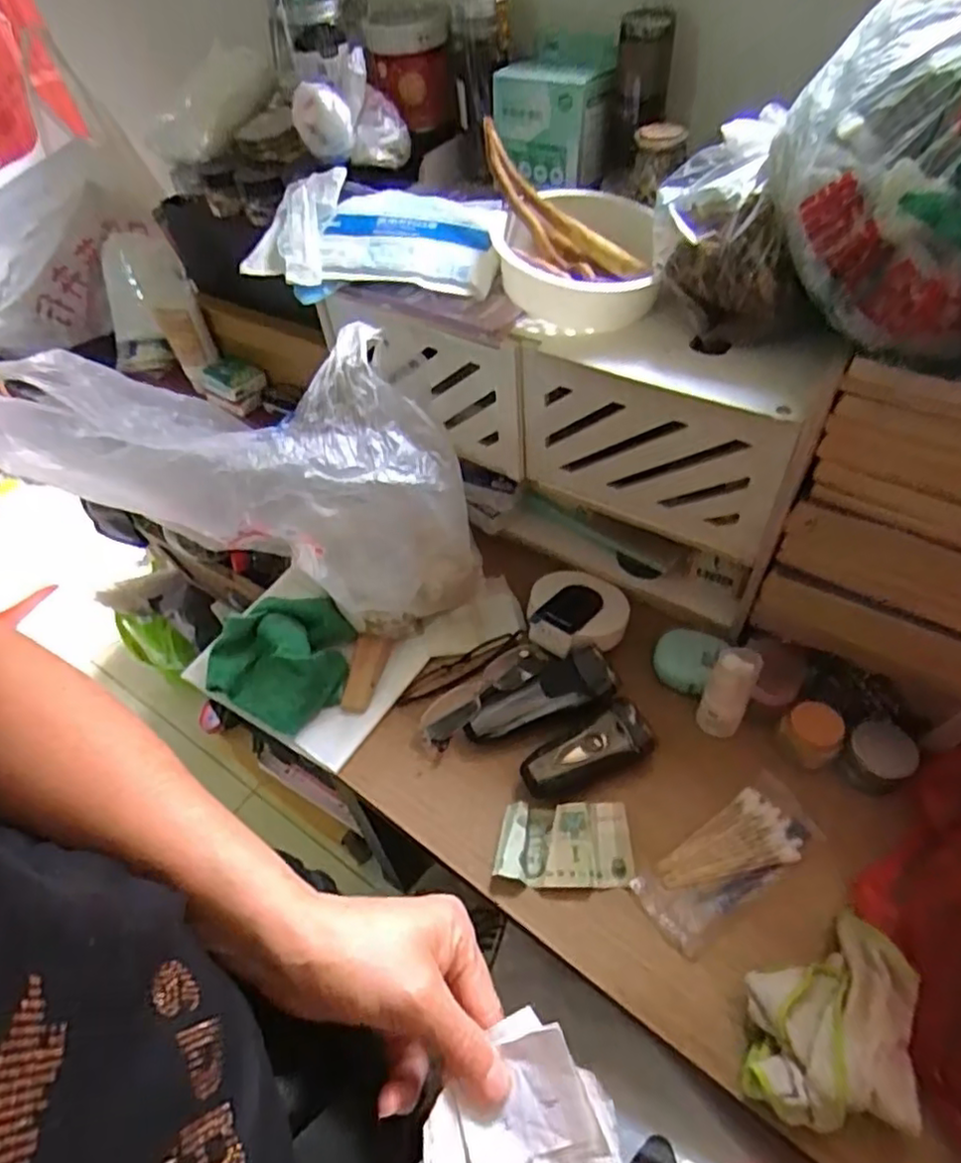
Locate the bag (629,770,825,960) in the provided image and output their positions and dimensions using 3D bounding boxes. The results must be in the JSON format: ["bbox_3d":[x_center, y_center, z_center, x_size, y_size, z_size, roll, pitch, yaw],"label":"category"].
[{"bbox_3d":[0.197,0.219,0.524,0.157,0.008,0.062,-31,55,-18],"label":"bag"}]

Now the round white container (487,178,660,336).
[{"bbox_3d":[0.081,-0.271,0.552,0.157,0.055,0.112,31,60,27],"label":"round white container"}]

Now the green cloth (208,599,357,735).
[{"bbox_3d":[-0.190,0.071,0.641,0.124,0.057,0.123,24,57,23],"label":"green cloth"}]

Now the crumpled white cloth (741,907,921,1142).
[{"bbox_3d":[0.230,0.284,0.441,0.100,0.049,0.129,10,53,13],"label":"crumpled white cloth"}]

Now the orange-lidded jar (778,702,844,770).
[{"bbox_3d":[0.281,0.131,0.564,0.047,0.035,0.047,-3,51,4],"label":"orange-lidded jar"}]

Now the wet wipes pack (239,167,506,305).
[{"bbox_3d":[-0.094,-0.308,0.600,0.231,0.052,0.149,4,51,9],"label":"wet wipes pack"}]

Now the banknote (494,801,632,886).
[{"bbox_3d":[0.067,0.211,0.535,0.106,0.020,0.062,1,51,7],"label":"banknote"}]

